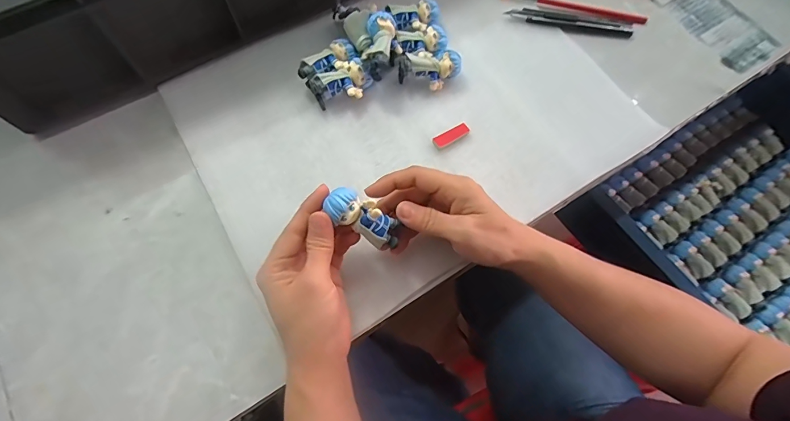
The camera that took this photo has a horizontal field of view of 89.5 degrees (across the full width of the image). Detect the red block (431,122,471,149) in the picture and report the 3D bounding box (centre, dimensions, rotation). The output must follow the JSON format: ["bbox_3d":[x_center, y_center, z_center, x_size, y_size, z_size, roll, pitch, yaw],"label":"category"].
[{"bbox_3d":[0.054,-0.073,0.387,0.040,0.005,0.015,-33,71,-12],"label":"red block"}]

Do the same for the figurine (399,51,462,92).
[{"bbox_3d":[0.035,-0.140,0.399,0.061,0.032,0.031,2,68,1],"label":"figurine"}]

